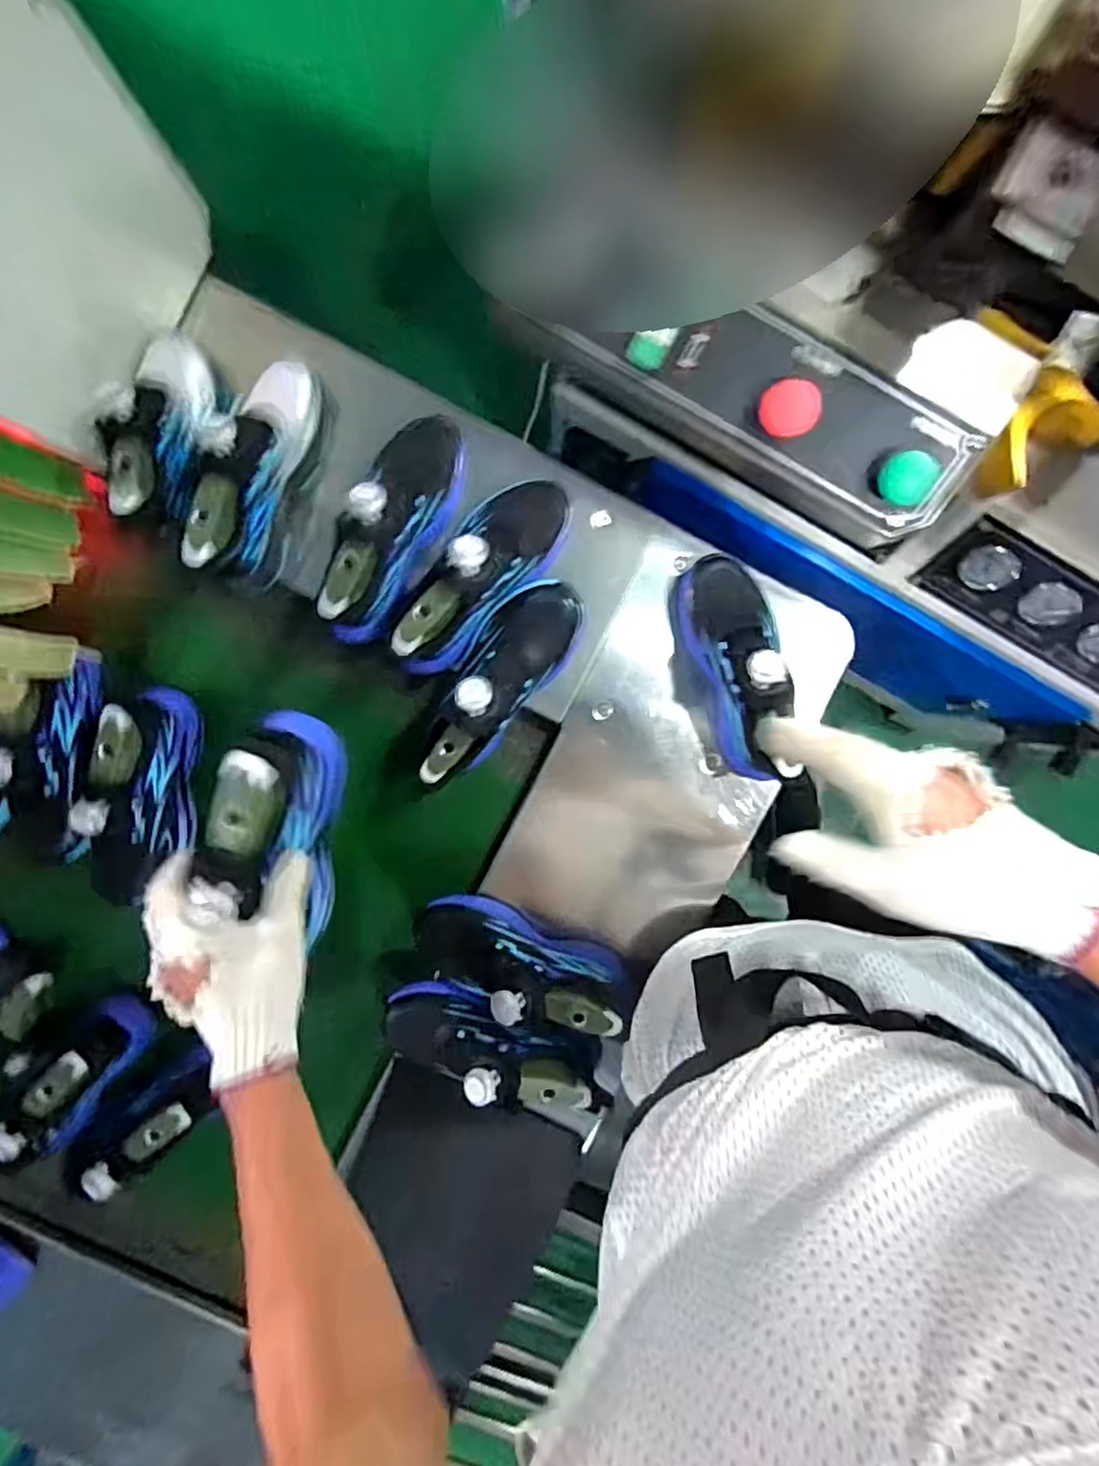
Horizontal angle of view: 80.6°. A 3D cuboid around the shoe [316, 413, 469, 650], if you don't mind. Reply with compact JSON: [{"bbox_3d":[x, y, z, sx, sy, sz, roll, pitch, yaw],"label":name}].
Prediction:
[{"bbox_3d":[-0.144,-0.205,0.610,0.078,0.108,0.235,23,76,-2],"label":"shoe"}]

